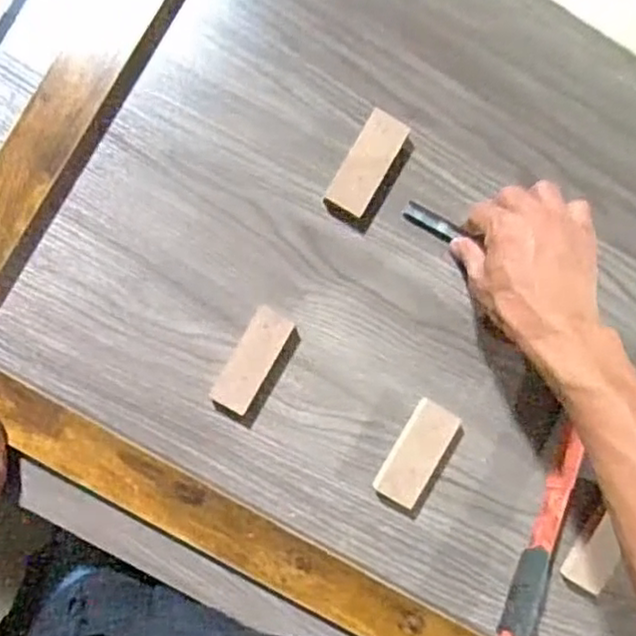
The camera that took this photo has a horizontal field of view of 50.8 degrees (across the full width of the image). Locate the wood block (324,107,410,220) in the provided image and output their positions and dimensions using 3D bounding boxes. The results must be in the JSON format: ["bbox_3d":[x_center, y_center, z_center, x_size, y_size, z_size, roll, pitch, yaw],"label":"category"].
[{"bbox_3d":[0.037,-0.116,0.514,0.033,0.017,0.081,29,88,-4],"label":"wood block"}]

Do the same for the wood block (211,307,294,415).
[{"bbox_3d":[-0.049,0.032,0.508,0.031,0.019,0.079,30,88,-4],"label":"wood block"}]

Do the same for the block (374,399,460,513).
[{"bbox_3d":[0.078,0.106,0.528,0.034,0.018,0.081,31,88,-4],"label":"block"}]

